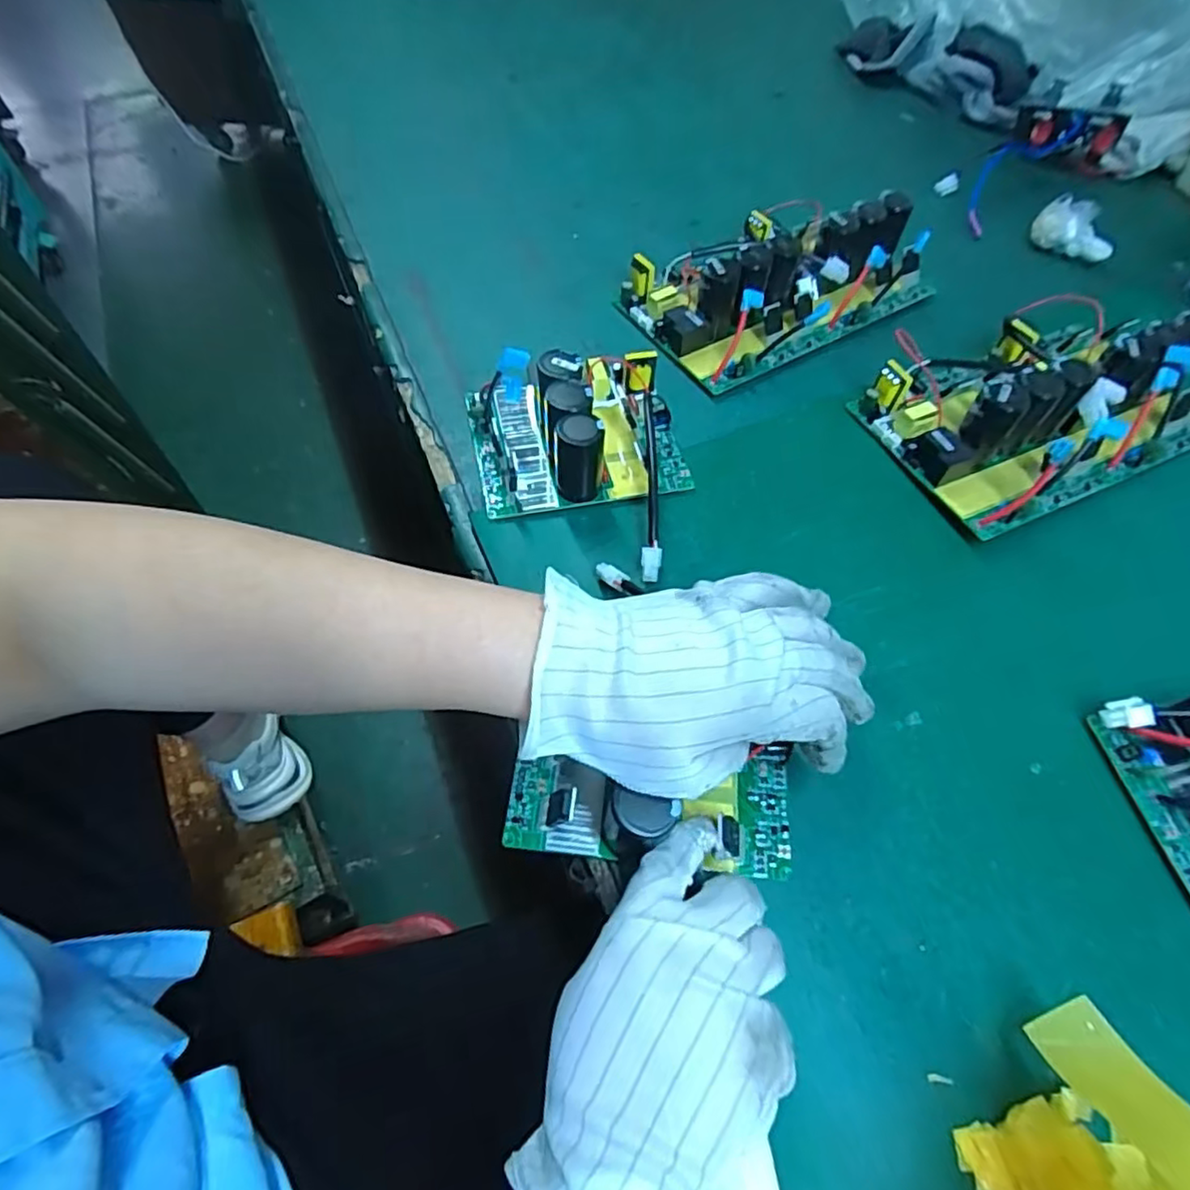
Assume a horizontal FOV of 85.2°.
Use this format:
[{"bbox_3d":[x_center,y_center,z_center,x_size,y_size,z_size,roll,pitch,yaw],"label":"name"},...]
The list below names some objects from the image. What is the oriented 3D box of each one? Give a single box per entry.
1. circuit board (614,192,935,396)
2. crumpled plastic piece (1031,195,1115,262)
[{"bbox_3d":[0.150,-0.263,0.521,0.241,0.056,0.141,-28,63,-17],"label":"circuit board"},{"bbox_3d":[0.433,-0.330,0.582,0.067,0.032,0.040,31,63,17],"label":"crumpled plastic piece"}]

